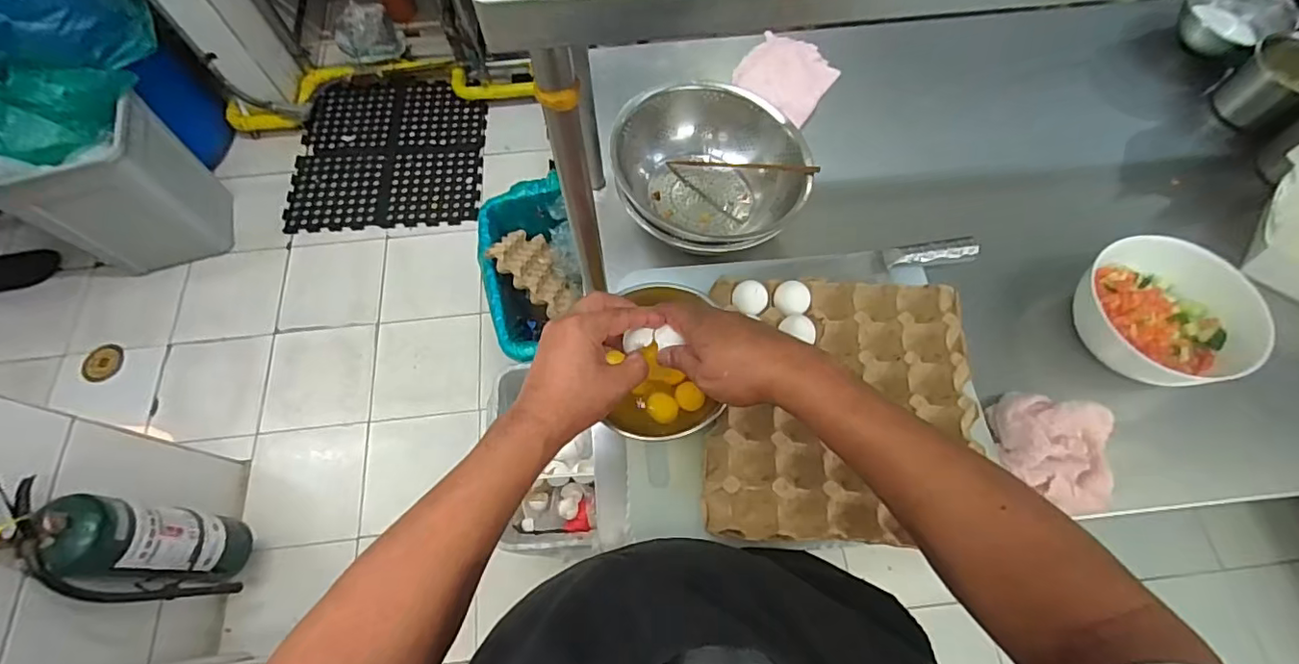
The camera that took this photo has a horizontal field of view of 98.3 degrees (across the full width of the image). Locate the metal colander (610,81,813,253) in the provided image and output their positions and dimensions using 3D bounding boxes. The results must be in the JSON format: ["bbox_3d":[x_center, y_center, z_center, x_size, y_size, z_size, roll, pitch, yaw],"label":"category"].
[{"bbox_3d":[0.082,-0.197,0.710,0.222,0.108,0.199,-21,68,-8],"label":"metal colander"}]

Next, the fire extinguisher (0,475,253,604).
[{"bbox_3d":[-0.977,0.405,1.056,0.160,0.463,0.167,13,68,6],"label":"fire extinguisher"}]

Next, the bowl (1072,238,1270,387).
[{"bbox_3d":[0.621,-0.024,0.693,0.168,0.089,0.191,-13,67,-5],"label":"bowl"}]

